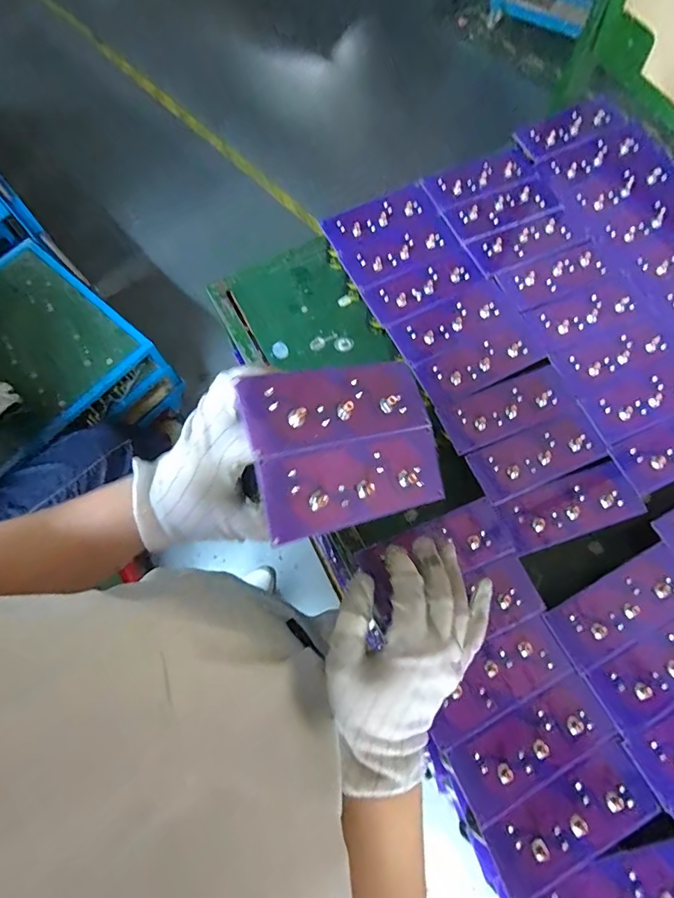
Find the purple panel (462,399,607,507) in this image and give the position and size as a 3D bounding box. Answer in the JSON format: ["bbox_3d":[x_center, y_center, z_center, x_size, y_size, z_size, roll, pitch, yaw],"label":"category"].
[{"bbox_3d":[0.197,0.004,0.443,0.130,0.004,0.058,-24,72,-8],"label":"purple panel"}]

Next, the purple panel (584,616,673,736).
[{"bbox_3d":[0.280,0.181,0.382,0.137,0.005,0.053,-26,72,-9],"label":"purple panel"}]

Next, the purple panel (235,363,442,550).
[{"bbox_3d":[0.011,-0.003,0.303,0.134,0.009,0.104,-11,85,-29],"label":"purple panel"}]

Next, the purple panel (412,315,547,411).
[{"bbox_3d":[0.150,-0.092,0.476,0.135,0.004,0.056,-26,75,-9],"label":"purple panel"}]

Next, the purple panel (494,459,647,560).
[{"bbox_3d":[0.219,0.054,0.424,0.130,0.004,0.055,-18,71,-6],"label":"purple panel"}]

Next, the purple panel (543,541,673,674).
[{"bbox_3d":[0.253,0.137,0.398,0.134,0.005,0.055,-27,72,-9],"label":"purple panel"}]

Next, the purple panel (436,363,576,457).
[{"bbox_3d":[0.172,-0.042,0.459,0.134,0.005,0.053,-23,72,-8],"label":"purple panel"}]

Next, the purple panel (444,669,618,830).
[{"bbox_3d":[0.155,0.232,0.356,0.132,0.004,0.054,-23,69,-15],"label":"purple panel"}]

